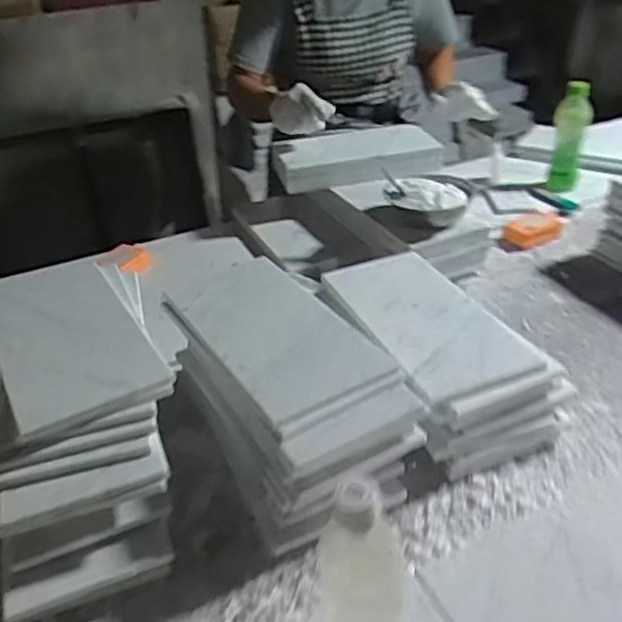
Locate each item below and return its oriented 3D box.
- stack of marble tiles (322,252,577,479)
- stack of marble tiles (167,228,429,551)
[{"bbox_3d":[0.164,0.037,0.823,0.194,0.087,0.330,-13,35,-10],"label":"stack of marble tiles"},{"bbox_3d":[-0.035,0.066,0.752,0.187,0.113,0.343,-20,37,-19],"label":"stack of marble tiles"}]

